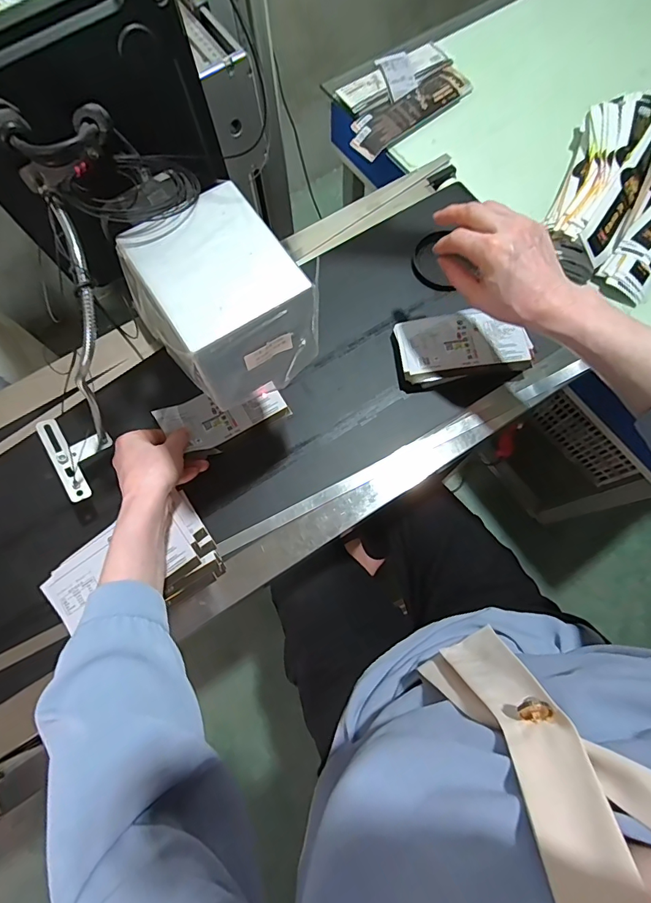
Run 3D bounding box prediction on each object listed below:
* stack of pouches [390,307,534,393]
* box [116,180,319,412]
[{"bbox_3d":[0.178,-0.133,0.561,0.177,0.044,0.094,-8,72,-2],"label":"stack of pouches"},{"bbox_3d":[-0.073,-0.114,0.333,0.118,0.086,0.126,-36,75,-11],"label":"box"}]

